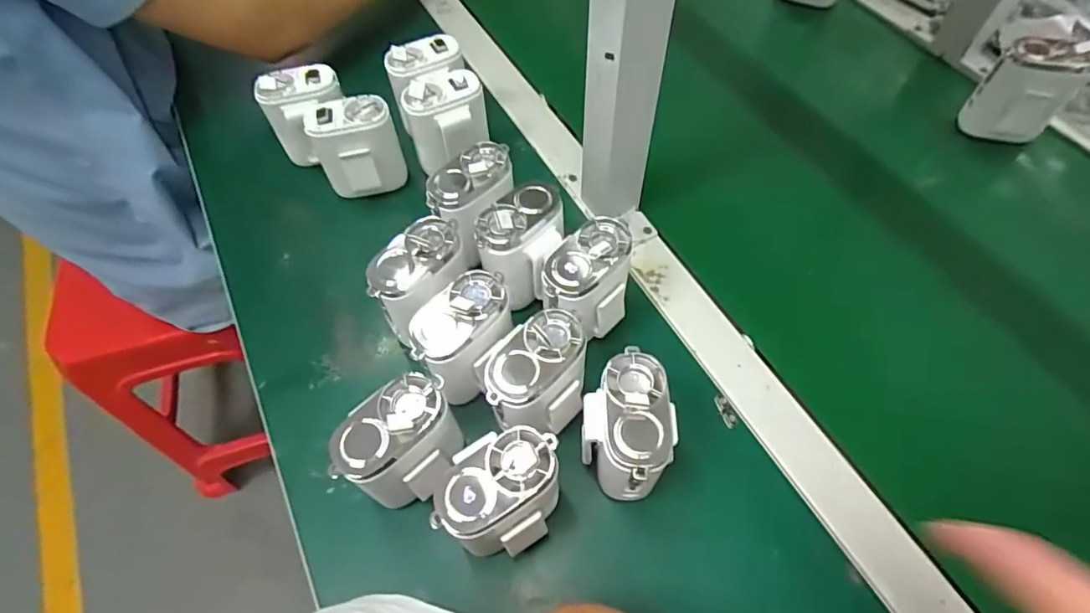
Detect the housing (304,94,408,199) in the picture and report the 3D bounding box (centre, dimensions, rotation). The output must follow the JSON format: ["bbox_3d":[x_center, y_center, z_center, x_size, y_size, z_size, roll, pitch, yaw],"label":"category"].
[{"bbox_3d":[-0.160,-0.134,0.476,0.069,0.078,0.044,-19,61,-10],"label":"housing"}]

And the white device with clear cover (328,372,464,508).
[{"bbox_3d":[-0.081,0.089,0.338,0.052,0.090,0.069,30,64,17],"label":"white device with clear cover"}]

